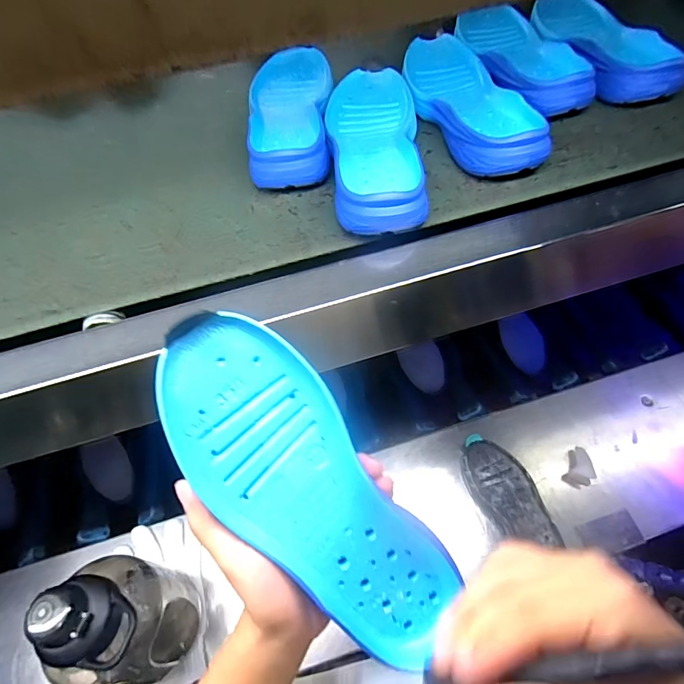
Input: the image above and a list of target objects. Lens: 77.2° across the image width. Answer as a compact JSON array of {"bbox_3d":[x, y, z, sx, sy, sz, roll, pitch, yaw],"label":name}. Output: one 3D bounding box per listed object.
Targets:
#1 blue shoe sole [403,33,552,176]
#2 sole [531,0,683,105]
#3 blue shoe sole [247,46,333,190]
[{"bbox_3d":[0.129,-0.252,0.453,0.094,0.040,0.254,-12,54,-4],"label":"blue shoe sole"},{"bbox_3d":[0.296,-0.343,0.501,0.081,0.045,0.232,-9,54,-3],"label":"sole"},{"bbox_3d":[-0.054,-0.242,0.459,0.084,0.040,0.249,-4,54,2],"label":"blue shoe sole"}]

